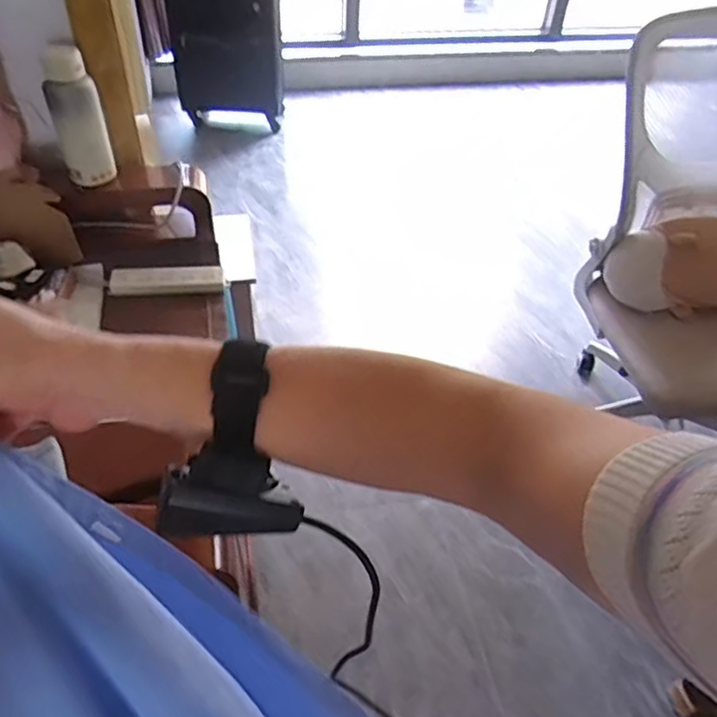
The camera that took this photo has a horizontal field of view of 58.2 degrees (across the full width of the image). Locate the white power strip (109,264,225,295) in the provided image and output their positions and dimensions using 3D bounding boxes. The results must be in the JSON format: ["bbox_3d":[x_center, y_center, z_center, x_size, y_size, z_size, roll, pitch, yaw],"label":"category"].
[{"bbox_3d":[-0.361,-0.152,1.225,0.207,0.029,0.055,-6,46,-10],"label":"white power strip"}]

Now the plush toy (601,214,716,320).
[{"bbox_3d":[0.753,-0.210,1.391,0.447,0.197,0.145,-6,13,-1],"label":"plush toy"}]

